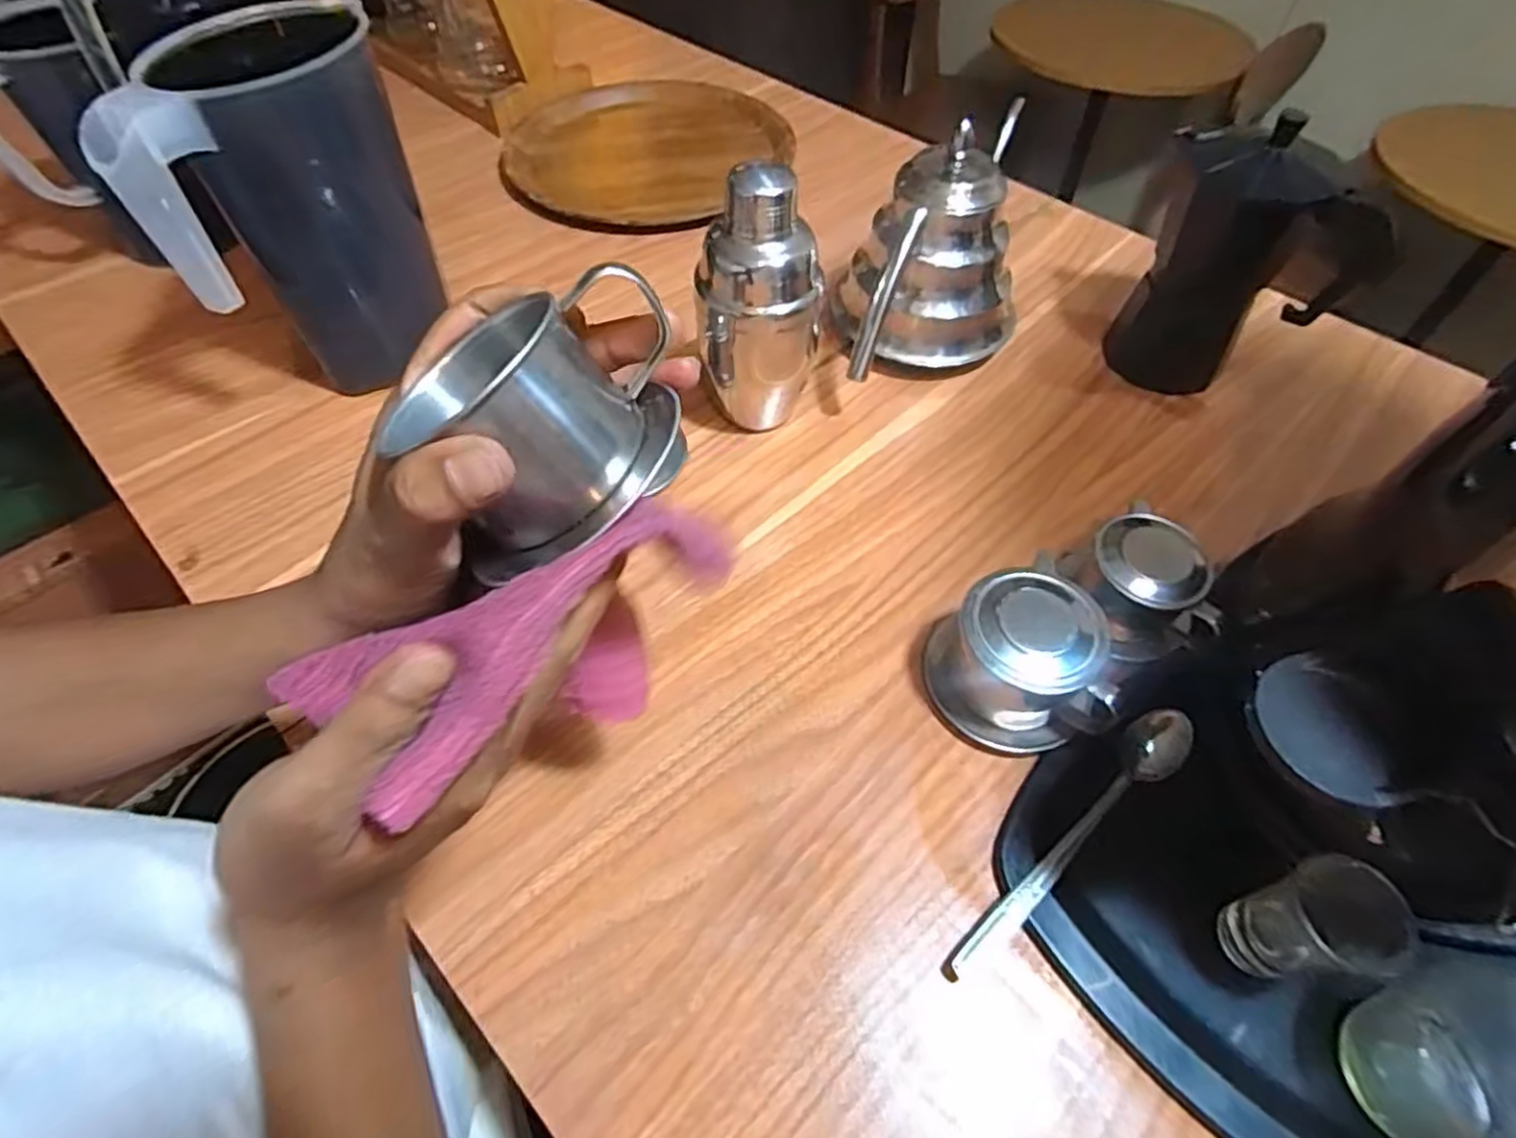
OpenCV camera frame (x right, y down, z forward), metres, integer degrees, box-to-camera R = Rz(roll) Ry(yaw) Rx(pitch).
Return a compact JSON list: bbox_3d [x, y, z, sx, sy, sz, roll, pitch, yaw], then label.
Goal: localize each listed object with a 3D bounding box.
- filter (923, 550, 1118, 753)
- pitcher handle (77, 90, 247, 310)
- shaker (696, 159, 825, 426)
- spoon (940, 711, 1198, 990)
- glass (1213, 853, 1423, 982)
[{"bbox_3d":[0.141,0.049,0.396,0.078,0.066,0.082,-6,54,-6],"label":"filter"},{"bbox_3d":[-0.325,-0.206,0.412,0.025,0.107,0.055,30,60,19],"label":"pitcher handle"},{"bbox_3d":[-0.001,-0.166,0.474,0.079,0.181,0.063,6,54,3],"label":"shaker"},{"bbox_3d":[0.158,0.130,0.361,0.183,0.026,0.026,-32,61,-22],"label":"spoon"},{"bbox_3d":[0.247,0.161,0.324,0.049,0.057,0.046,1,54,-1],"label":"glass"}]

